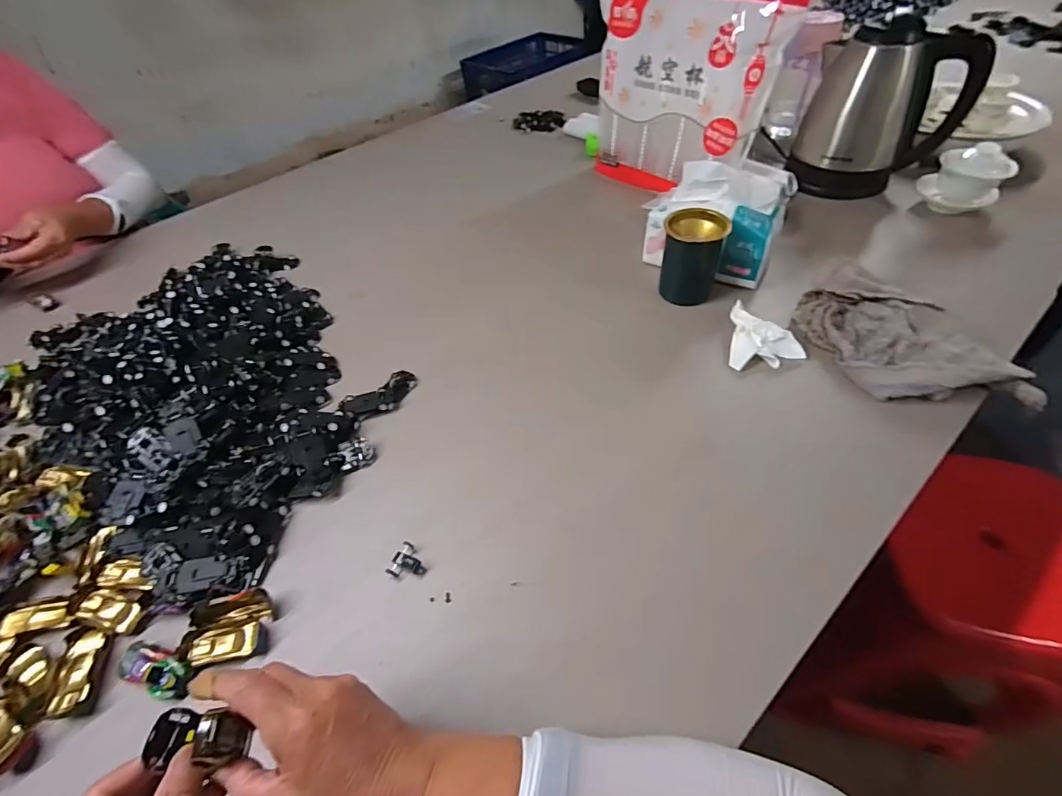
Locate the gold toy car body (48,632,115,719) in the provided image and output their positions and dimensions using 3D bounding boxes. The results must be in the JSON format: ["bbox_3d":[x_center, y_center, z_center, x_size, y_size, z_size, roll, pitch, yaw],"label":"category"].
[{"bbox_3d":[-0.376,0.230,0.390,0.030,0.016,0.063,-7,51,0],"label":"gold toy car body"}]

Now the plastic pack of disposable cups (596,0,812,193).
[{"bbox_3d":[0.224,-0.482,0.741,0.314,0.274,0.069,34,62,28],"label":"plastic pack of disposable cups"}]

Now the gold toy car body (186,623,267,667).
[{"bbox_3d":[-0.257,0.210,0.398,0.061,0.013,0.029,-11,51,-3],"label":"gold toy car body"}]

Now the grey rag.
[{"bbox_3d":[0.415,-0.057,0.514,0.145,0.054,0.246,-39,58,-23],"label":"grey rag"}]

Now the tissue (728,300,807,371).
[{"bbox_3d":[0.280,-0.069,0.553,0.079,0.033,0.083,7,53,11],"label":"tissue"}]

